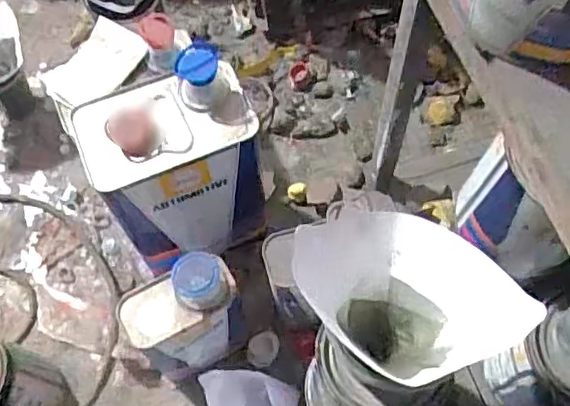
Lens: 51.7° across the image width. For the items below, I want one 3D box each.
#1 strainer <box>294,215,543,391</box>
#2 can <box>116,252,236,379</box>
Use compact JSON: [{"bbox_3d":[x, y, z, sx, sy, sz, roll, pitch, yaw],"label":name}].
[{"bbox_3d":[0.084,0.063,0.386,0.133,0.080,0.101,34,70,15],"label":"strainer"},{"bbox_3d":[-0.101,0.129,0.636,0.114,0.218,0.060,-25,65,-11],"label":"can"}]

